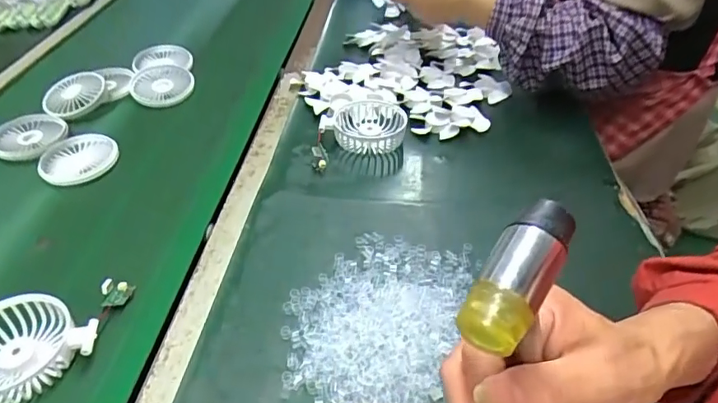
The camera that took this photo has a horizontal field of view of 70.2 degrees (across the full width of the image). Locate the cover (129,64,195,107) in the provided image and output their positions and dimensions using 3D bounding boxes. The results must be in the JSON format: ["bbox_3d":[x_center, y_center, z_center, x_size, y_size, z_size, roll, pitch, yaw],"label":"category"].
[{"bbox_3d":[-0.289,-0.172,0.751,0.087,0.022,0.092,-14,41,-13],"label":"cover"}]

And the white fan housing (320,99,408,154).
[{"bbox_3d":[0.005,-0.097,0.633,0.099,0.036,0.082,0,42,-1],"label":"white fan housing"}]

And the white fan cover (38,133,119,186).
[{"bbox_3d":[-0.341,-0.054,0.622,0.086,0.015,0.082,-23,47,-24],"label":"white fan cover"}]

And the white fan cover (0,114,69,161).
[{"bbox_3d":[-0.420,-0.086,0.651,0.069,0.022,0.083,5,40,9],"label":"white fan cover"}]

